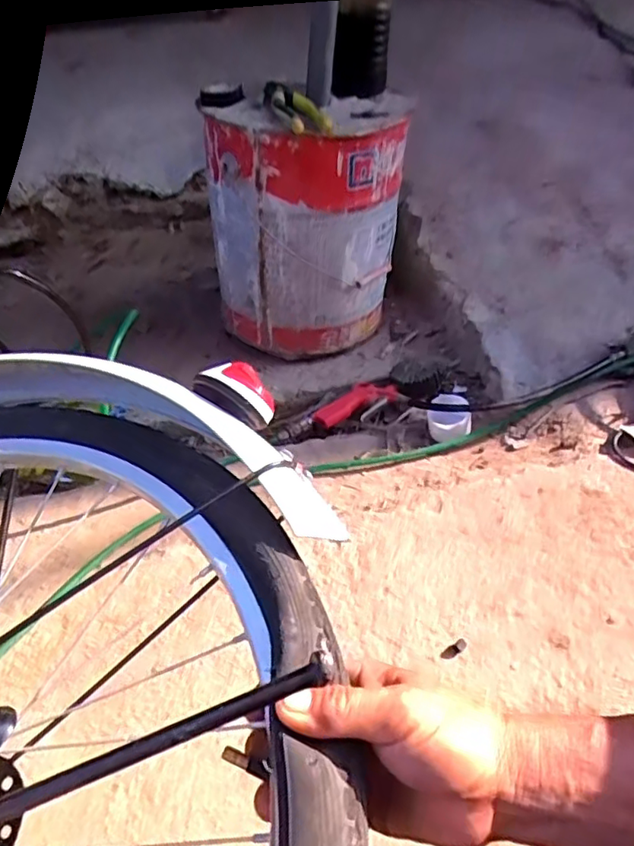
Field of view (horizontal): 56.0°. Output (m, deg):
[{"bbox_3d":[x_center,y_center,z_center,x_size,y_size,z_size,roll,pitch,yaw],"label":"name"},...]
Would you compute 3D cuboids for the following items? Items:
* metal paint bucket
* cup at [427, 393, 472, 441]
[{"bbox_3d":[-0.014,-0.290,0.887,0.257,0.358,0.230,9,46,14],"label":"metal paint bucket"},{"bbox_3d":[0.184,-0.009,0.830,0.058,0.047,0.054,-1,44,3],"label":"cup"}]

